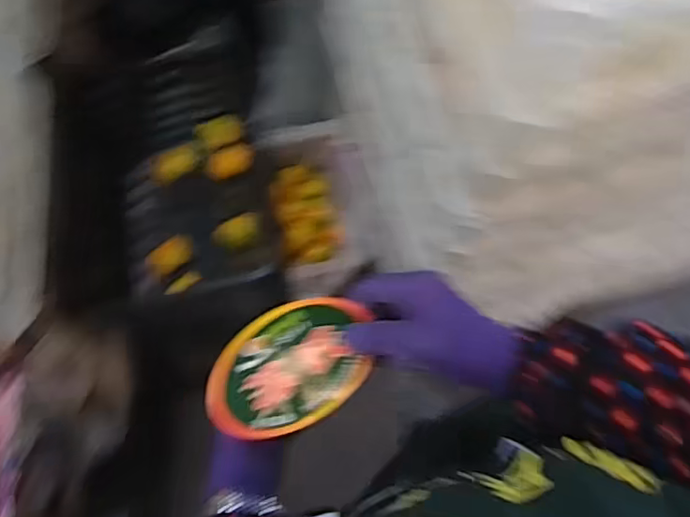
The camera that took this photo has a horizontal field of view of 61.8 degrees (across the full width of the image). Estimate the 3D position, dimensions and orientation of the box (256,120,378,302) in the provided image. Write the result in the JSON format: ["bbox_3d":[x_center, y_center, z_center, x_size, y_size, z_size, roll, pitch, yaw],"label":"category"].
[{"bbox_3d":[-0.053,-0.098,1.304,0.214,0.196,0.365,-11,70,-3],"label":"box"}]

